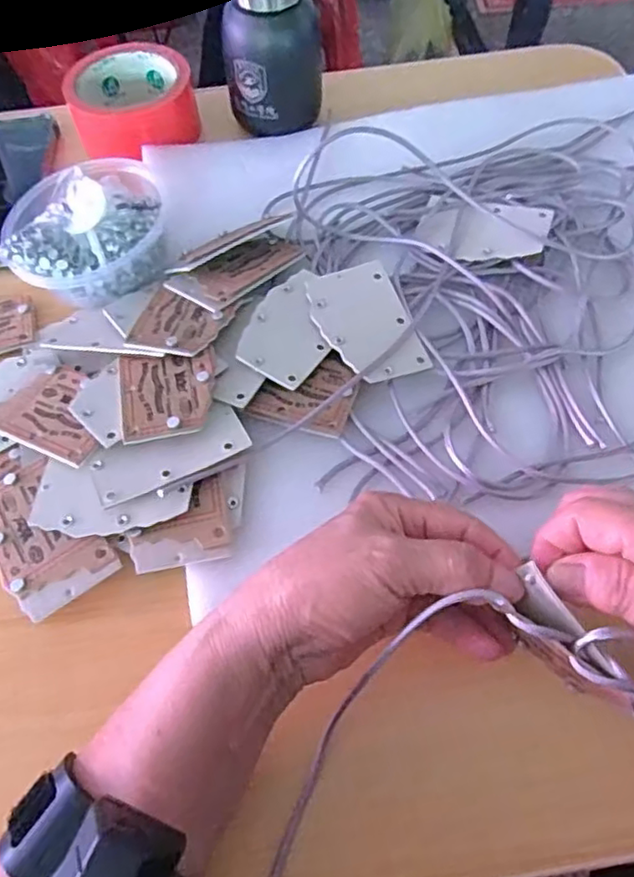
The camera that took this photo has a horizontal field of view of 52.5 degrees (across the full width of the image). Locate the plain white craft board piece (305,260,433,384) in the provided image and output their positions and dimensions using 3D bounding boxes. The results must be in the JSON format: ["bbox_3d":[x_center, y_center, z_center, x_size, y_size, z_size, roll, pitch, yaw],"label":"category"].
[{"bbox_3d":[0.030,-0.071,0.392,0.054,0.004,0.084,-16,65,-13],"label":"plain white craft board piece"}]

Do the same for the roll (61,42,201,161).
[{"bbox_3d":[-0.146,-0.267,0.508,0.093,0.039,0.086,-1,61,2],"label":"roll"}]

